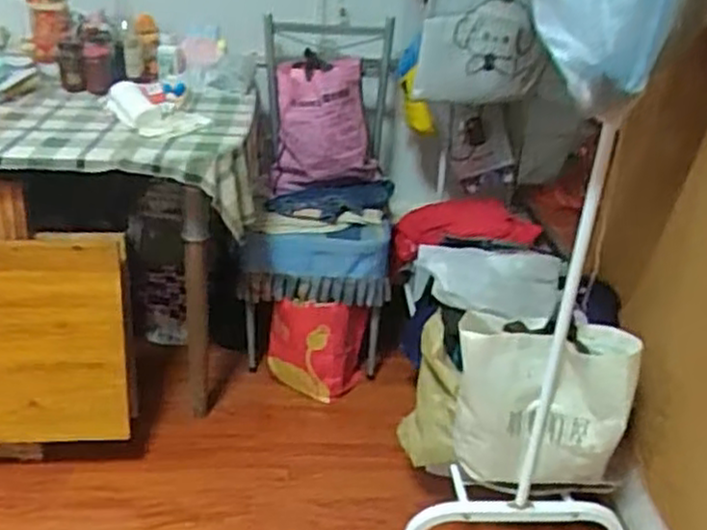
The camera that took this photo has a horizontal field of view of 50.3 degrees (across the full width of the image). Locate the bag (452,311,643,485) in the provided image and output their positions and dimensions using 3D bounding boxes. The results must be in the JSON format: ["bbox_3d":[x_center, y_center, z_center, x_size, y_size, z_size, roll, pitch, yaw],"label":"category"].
[{"bbox_3d":[0.314,0.243,1.299,0.287,0.294,0.101,8,28,13],"label":"bag"}]

